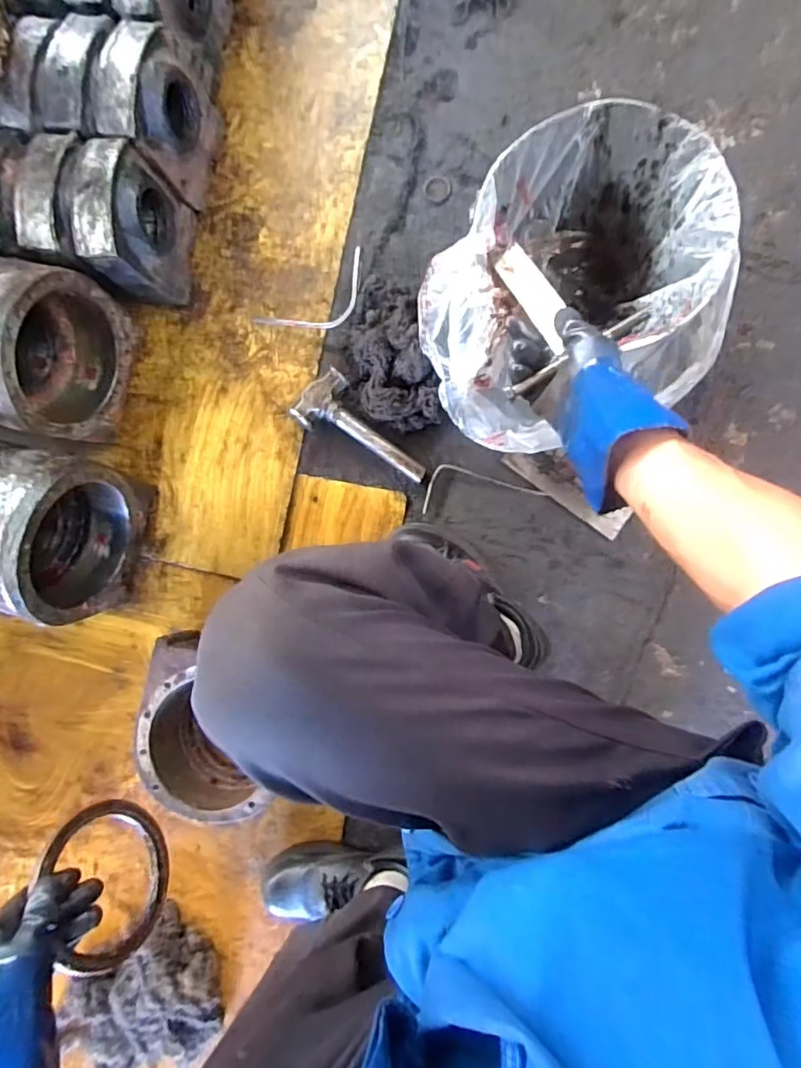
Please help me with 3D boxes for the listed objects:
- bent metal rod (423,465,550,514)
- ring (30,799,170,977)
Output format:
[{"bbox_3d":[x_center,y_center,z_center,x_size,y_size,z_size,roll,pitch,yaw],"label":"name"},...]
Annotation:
[{"bbox_3d":[0.123,-0.078,0.832,0.187,0.009,0.069,-8,86,8],"label":"bent metal rod"},{"bbox_3d":[-0.309,0.371,0.593,0.023,0.147,0.159,-23,87,20],"label":"ring"}]

